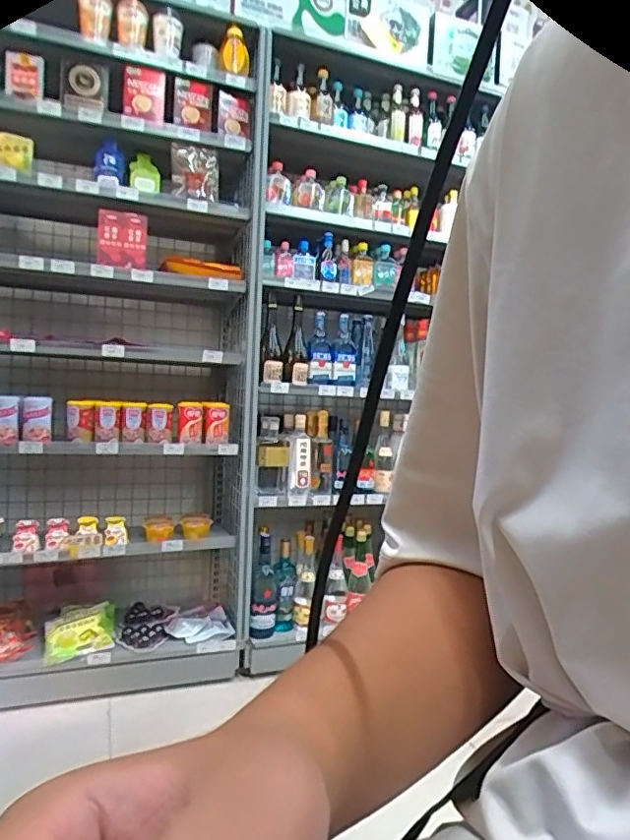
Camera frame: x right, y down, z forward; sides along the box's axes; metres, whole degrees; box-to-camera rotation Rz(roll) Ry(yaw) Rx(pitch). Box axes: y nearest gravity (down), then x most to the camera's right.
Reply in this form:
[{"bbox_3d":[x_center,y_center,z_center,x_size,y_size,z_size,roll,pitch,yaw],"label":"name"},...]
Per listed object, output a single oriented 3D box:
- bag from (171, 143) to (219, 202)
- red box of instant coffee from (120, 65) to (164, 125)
[{"bbox_3d":[-0.325,-0.672,1.489,0.127,0.136,0.049,3,3,-12],"label":"bag"},{"bbox_3d":[-0.456,-0.859,1.455,0.108,0.151,0.040,3,3,-13],"label":"red box of instant coffee"}]

